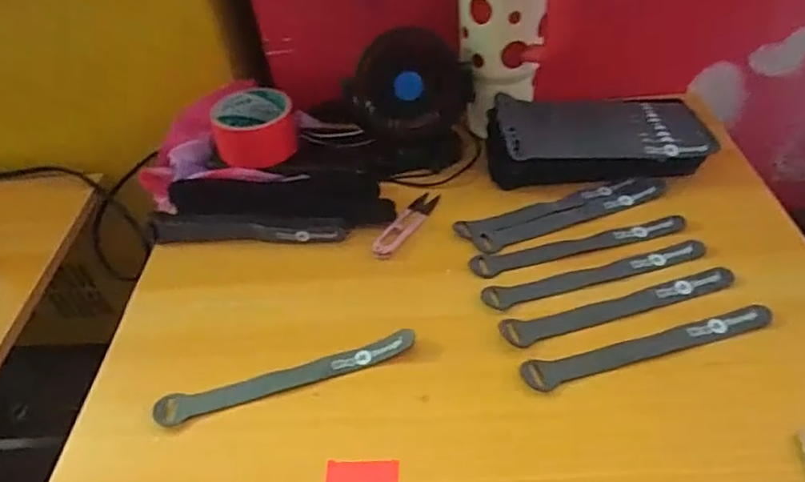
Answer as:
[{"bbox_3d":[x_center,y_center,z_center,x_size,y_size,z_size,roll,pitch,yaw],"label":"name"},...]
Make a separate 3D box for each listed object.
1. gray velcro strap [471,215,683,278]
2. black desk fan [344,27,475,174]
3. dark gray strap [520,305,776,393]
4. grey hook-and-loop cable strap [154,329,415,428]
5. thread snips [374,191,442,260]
[{"bbox_3d":[0.157,0.005,0.514,0.193,0.004,0.025,-11,43,-4],"label":"gray velcro strap"},{"bbox_3d":[0.009,-0.139,0.587,0.122,0.120,0.059,-7,43,0],"label":"black desk fan"},{"bbox_3d":[0.183,0.079,0.432,0.193,0.011,0.022,-14,43,-6],"label":"dark gray strap"},{"bbox_3d":[-0.087,0.102,0.443,0.195,0.009,0.023,-15,43,-8],"label":"grey hook-and-loop cable strap"},{"bbox_3d":[0.005,-0.017,0.550,0.024,0.005,0.097,23,51,29],"label":"thread snips"}]

